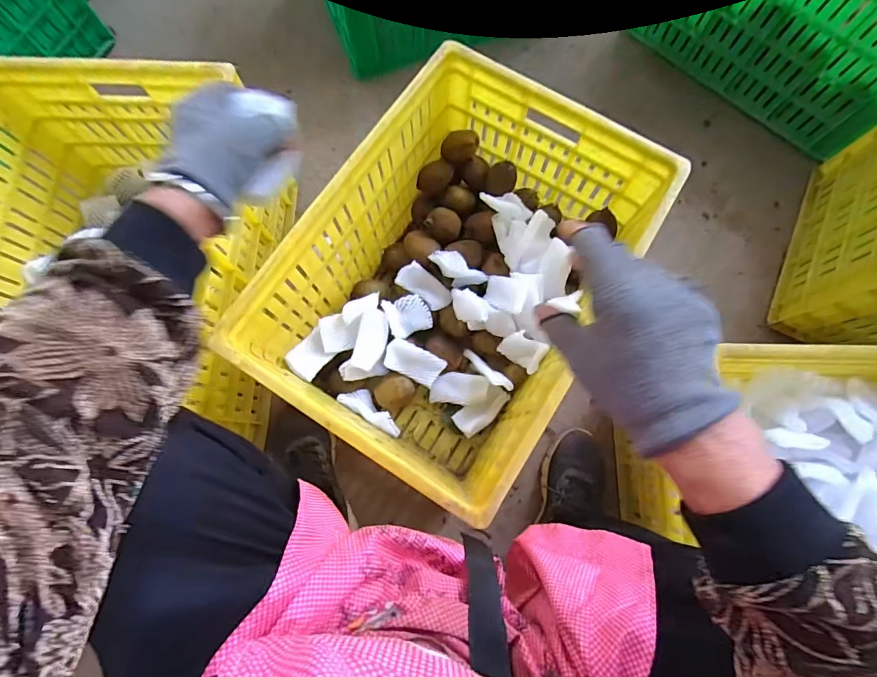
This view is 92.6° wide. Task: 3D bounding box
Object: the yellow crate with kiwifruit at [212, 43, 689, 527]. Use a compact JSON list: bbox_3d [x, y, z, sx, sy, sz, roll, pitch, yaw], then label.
[{"bbox_3d":[0.026,-0.072,0.590,0.345,0.248,0.477,32,79,7],"label":"yellow crate with kiwifruit"}]

